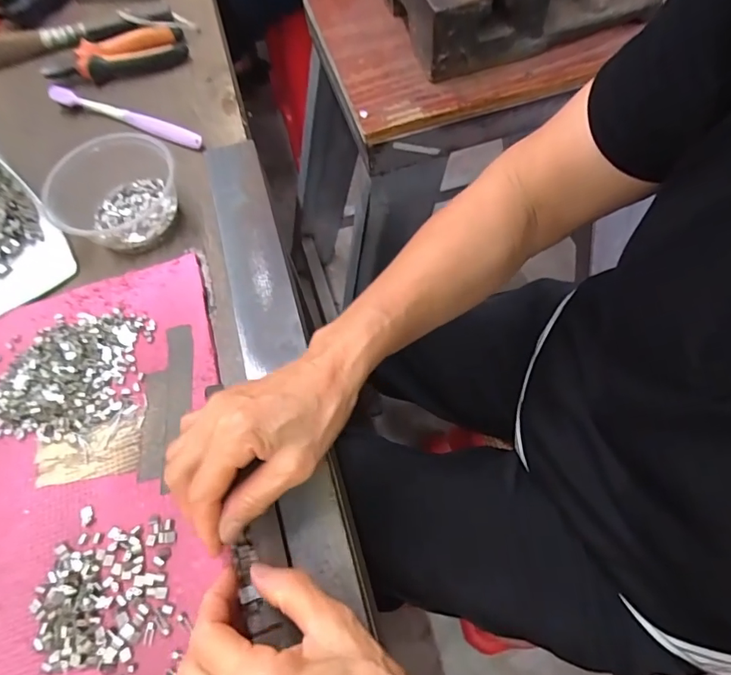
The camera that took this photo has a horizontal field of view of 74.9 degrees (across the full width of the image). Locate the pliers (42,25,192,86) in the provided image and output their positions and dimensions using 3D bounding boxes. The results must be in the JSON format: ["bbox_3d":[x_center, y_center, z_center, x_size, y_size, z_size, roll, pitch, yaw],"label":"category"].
[{"bbox_3d":[-0.273,-0.306,0.518,0.148,0.021,0.049,-16,64,-2],"label":"pliers"}]

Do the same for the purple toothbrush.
[{"bbox_3d":[-0.243,-0.226,0.481,0.180,0.015,0.015,20,68,14],"label":"purple toothbrush"}]

